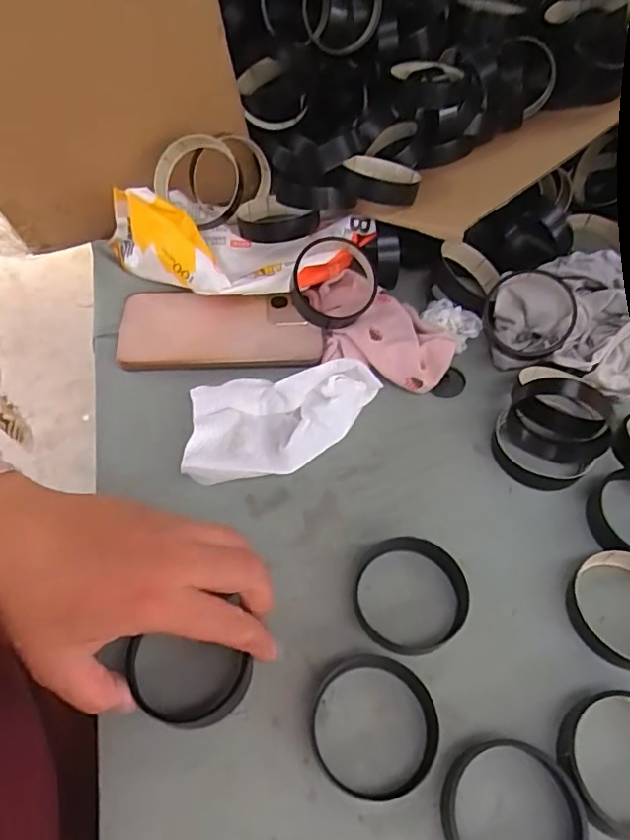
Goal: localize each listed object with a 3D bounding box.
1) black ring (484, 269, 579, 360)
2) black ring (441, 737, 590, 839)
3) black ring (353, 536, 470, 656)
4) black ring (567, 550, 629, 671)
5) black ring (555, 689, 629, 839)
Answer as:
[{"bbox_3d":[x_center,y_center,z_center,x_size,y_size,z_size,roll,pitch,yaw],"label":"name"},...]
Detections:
[{"bbox_3d":[0.168,-0.082,0.445,0.068,0.012,0.070,-1,88,25],"label":"black ring"},{"bbox_3d":[0.103,0.204,0.288,0.072,0.013,0.070,1,55,-2],"label":"black ring"},{"bbox_3d":[0.061,0.109,0.354,0.072,0.011,0.070,1,55,-2],"label":"black ring"},{"bbox_3d":[0.197,0.118,0.349,0.070,0.018,0.067,1,55,-2],"label":"black ring"},{"bbox_3d":[0.169,0.184,0.303,0.071,0.015,0.069,1,55,-2],"label":"black ring"}]

